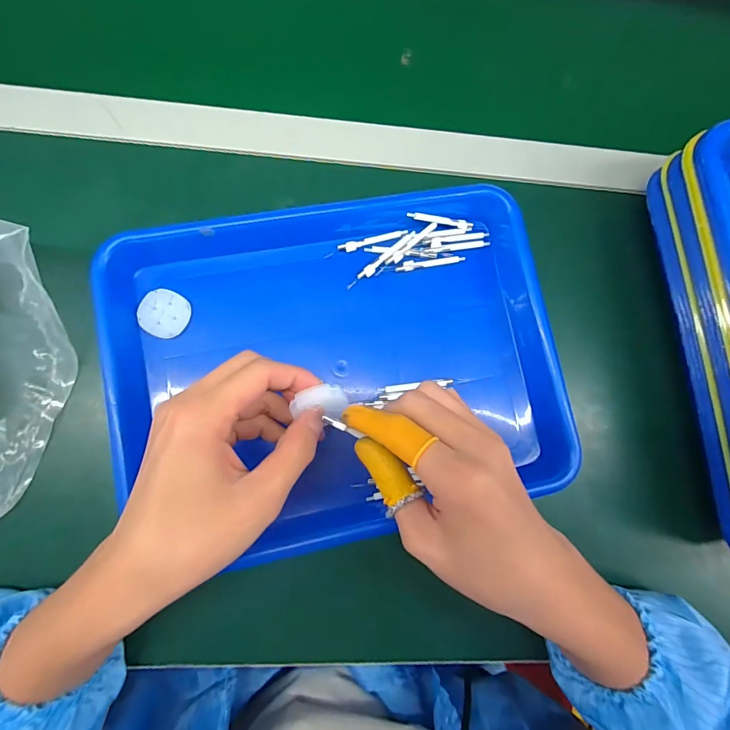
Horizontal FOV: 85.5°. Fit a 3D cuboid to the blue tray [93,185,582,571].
[{"bbox_3d":[-0.015,0.000,0.310,0.319,0.054,0.253,-12,83,-7],"label":"blue tray"}]

